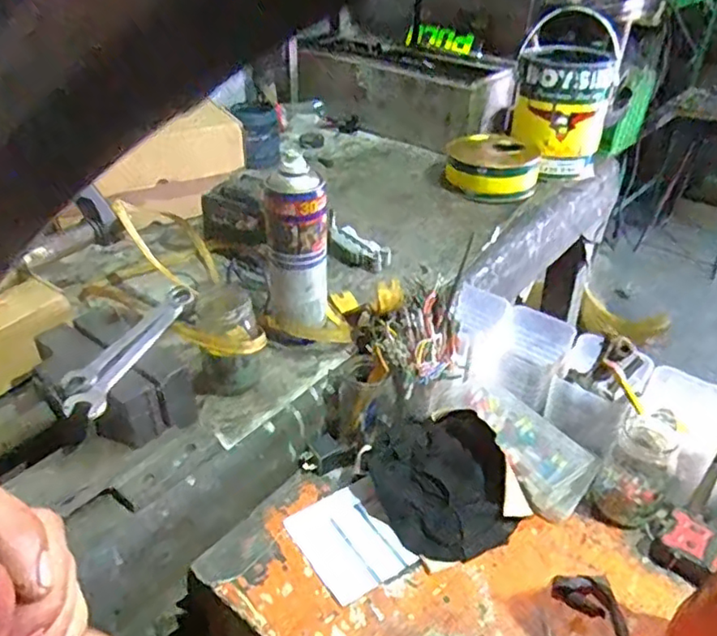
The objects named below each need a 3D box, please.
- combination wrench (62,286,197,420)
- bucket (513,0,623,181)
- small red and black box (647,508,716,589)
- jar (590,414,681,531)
[{"bbox_3d":[-0.204,0.026,0.567,0.032,0.012,0.185,10,37,10],"label":"combination wrench"},{"bbox_3d":[0.373,-0.400,1.127,0.173,0.243,0.212,13,38,13],"label":"bucket"},{"bbox_3d":[0.312,0.216,0.577,0.051,0.029,0.055,-27,46,-33],"label":"small red and black box"},{"bbox_3d":[0.274,0.151,0.600,0.061,0.100,0.064,2,37,-1],"label":"jar"}]

